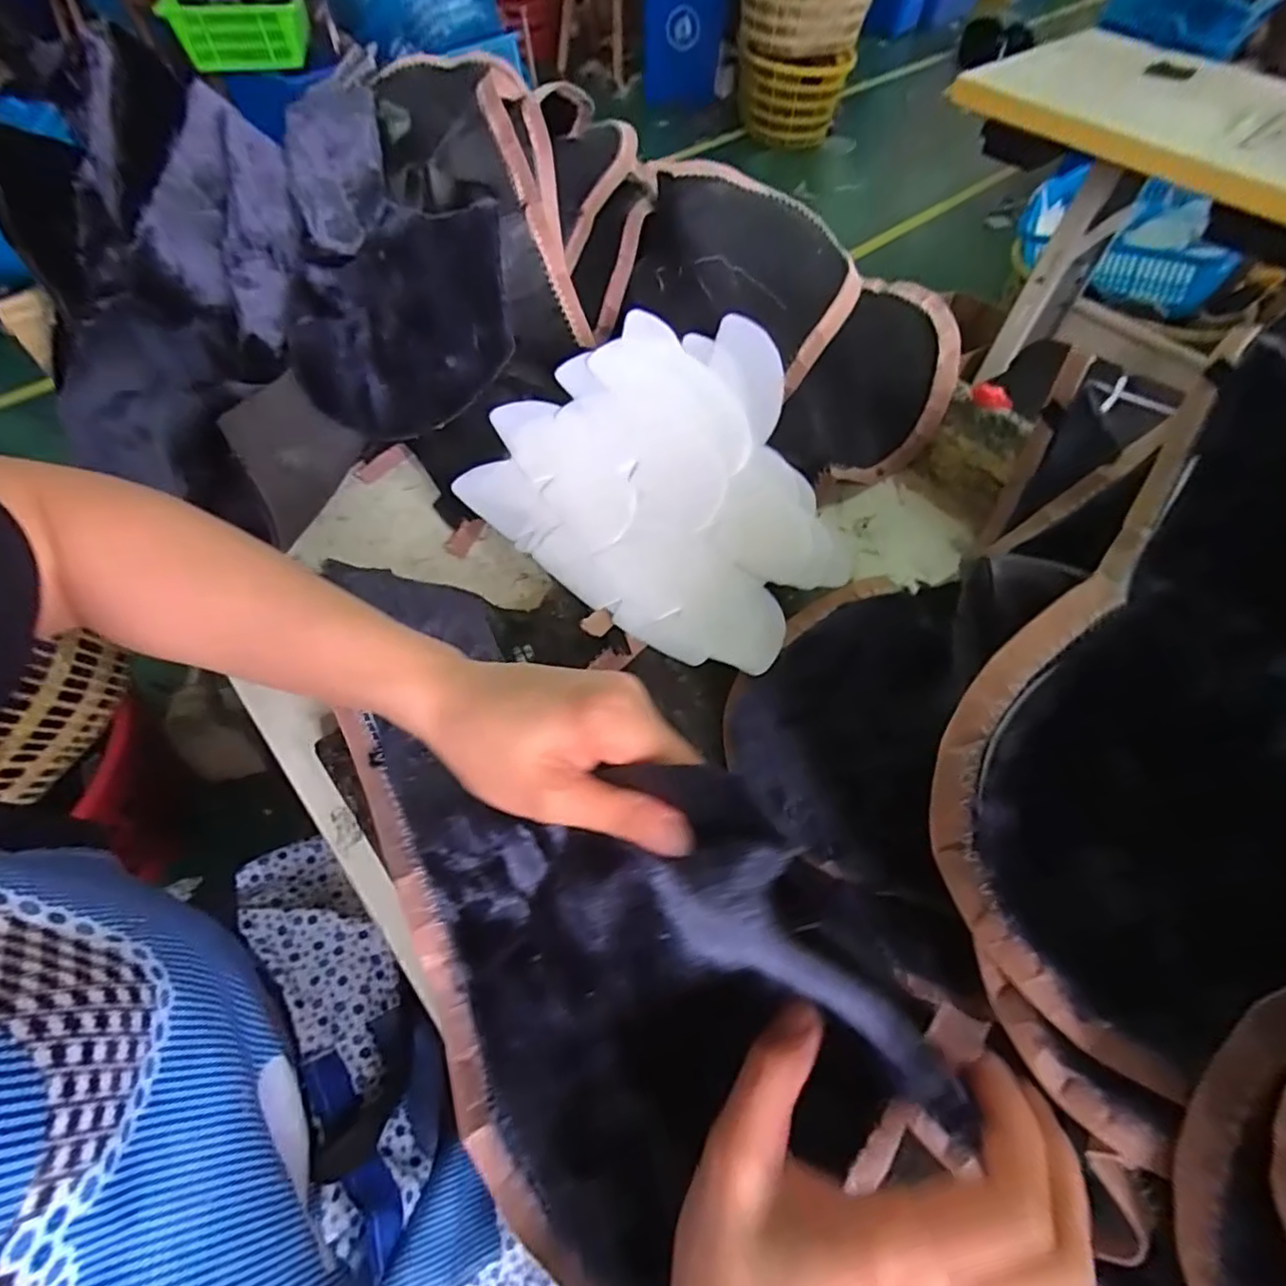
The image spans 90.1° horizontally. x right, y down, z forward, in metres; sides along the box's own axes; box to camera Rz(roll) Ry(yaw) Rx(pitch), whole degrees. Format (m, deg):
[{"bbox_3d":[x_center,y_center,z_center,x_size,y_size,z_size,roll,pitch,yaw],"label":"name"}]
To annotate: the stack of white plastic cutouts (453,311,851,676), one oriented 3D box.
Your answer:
[{"bbox_3d":[0.037,-0.131,0.481,0.282,0.053,0.258,39,64,21],"label":"stack of white plastic cutouts"}]

